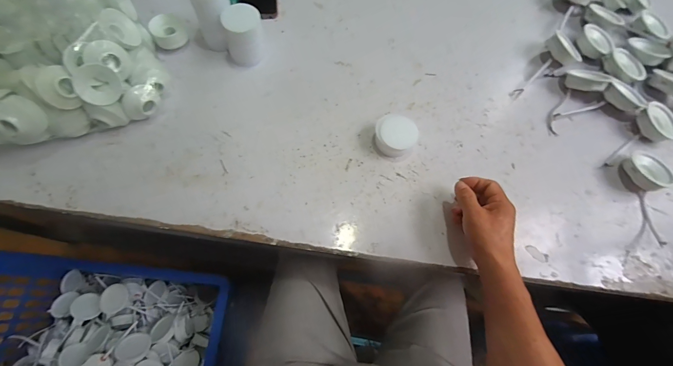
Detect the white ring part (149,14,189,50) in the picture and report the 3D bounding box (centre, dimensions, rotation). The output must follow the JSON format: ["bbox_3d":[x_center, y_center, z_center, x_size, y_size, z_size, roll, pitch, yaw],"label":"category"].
[{"bbox_3d":[-0.299,-0.271,0.545,0.053,0.033,0.057,-25,72,-11],"label":"white ring part"}]

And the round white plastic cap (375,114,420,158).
[{"bbox_3d":[0.093,-0.075,0.488,0.065,0.041,0.055,36,72,12],"label":"round white plastic cap"}]

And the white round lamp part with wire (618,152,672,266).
[{"bbox_3d":[0.482,0.034,0.466,0.068,0.036,0.181,17,70,5],"label":"white round lamp part with wire"}]

